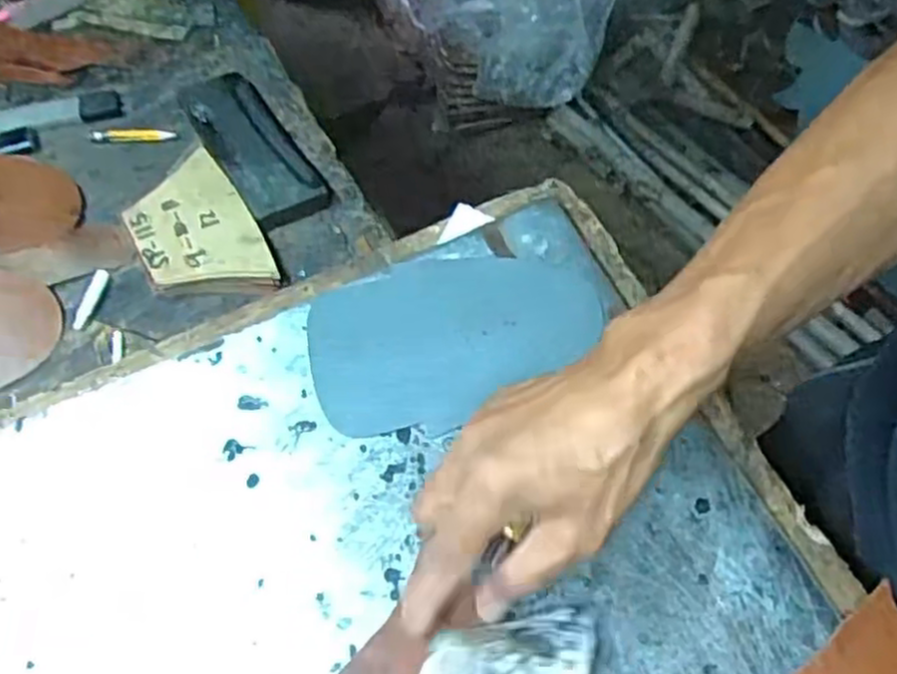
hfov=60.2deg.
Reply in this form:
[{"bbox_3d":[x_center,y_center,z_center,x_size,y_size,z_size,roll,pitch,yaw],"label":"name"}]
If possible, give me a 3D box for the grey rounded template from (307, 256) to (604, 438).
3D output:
[{"bbox_3d":[0.004,-0.001,0.439,0.161,0.004,0.097,-10,65,-3],"label":"grey rounded template"}]

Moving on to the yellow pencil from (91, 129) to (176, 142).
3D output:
[{"bbox_3d":[-0.230,-0.147,0.564,0.061,0.005,0.010,2,58,-2],"label":"yellow pencil"}]

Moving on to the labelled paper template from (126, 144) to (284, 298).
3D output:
[{"bbox_3d":[-0.166,-0.068,0.507,0.073,0.015,0.119,-24,62,-17],"label":"labelled paper template"}]

